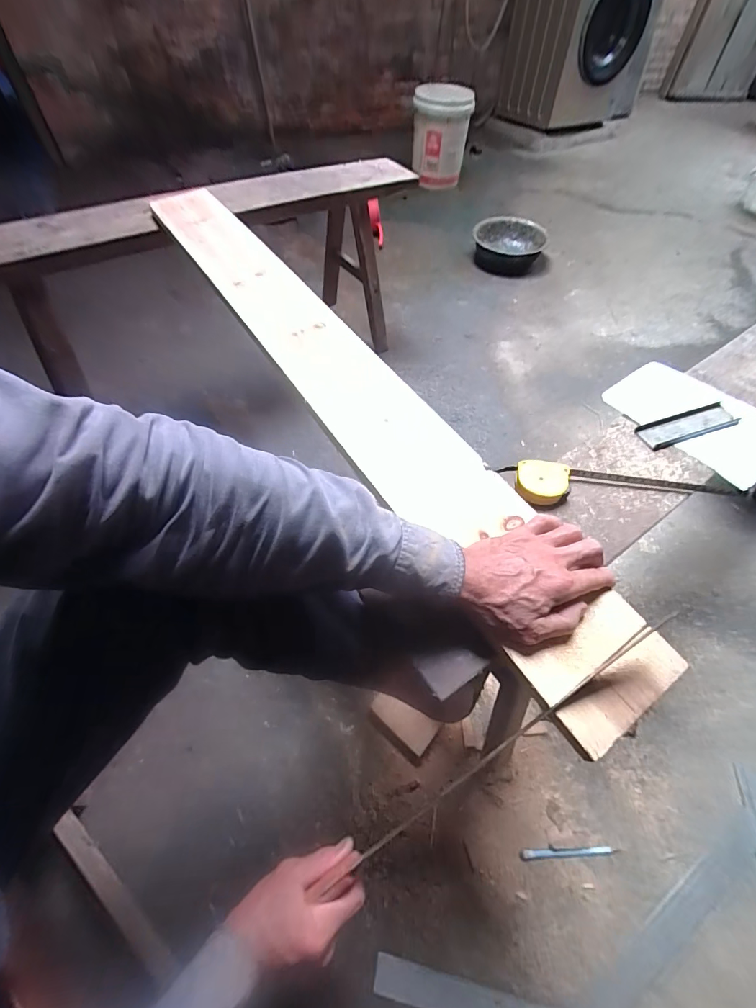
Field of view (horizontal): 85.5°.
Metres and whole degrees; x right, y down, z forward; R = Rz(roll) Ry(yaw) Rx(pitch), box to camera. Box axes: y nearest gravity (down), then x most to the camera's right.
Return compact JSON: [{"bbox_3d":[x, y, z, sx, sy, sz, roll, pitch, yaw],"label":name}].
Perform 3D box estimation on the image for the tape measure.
[{"bbox_3d":[0.288,-0.022,0.482,0.269,0.025,0.056,4,54,0],"label":"tape measure"}]

